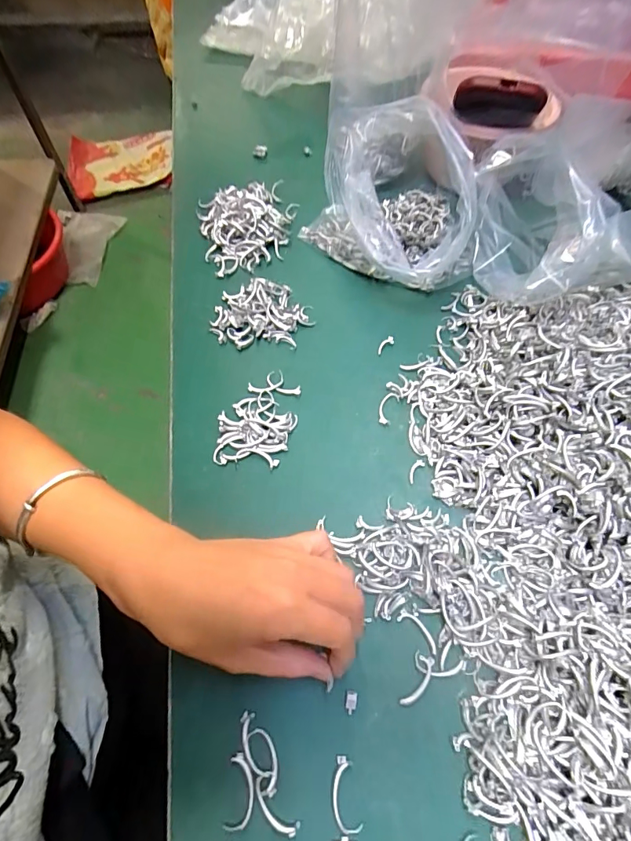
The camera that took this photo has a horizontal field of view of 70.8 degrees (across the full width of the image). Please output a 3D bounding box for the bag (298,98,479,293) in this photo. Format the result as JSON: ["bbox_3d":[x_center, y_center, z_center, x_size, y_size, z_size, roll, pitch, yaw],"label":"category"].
[{"bbox_3d":[0.085,-0.224,0.428,0.154,0.121,0.189,-32,65,-18],"label":"bag"}]

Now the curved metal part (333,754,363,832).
[{"bbox_3d":[0.015,0.196,0.232,0.013,0.004,0.032,-8,58,-5],"label":"curved metal part"}]

